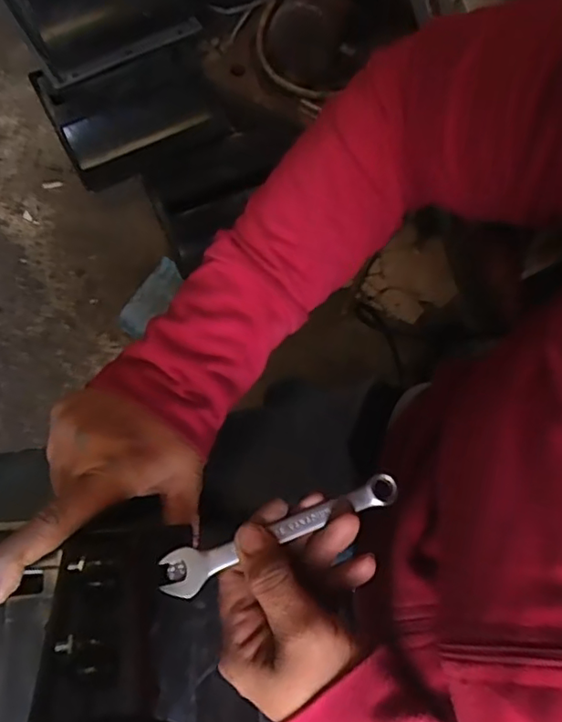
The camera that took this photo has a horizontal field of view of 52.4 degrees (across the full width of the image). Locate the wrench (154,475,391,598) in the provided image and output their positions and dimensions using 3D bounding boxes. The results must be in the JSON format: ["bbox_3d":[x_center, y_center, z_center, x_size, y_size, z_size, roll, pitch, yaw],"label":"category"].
[{"bbox_3d":[0.003,0.090,0.302,0.133,0.004,0.022,-18,74,-16],"label":"wrench"}]

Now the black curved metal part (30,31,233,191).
[{"bbox_3d":[-0.221,-0.385,0.882,0.249,0.054,0.169,-24,107,-11],"label":"black curved metal part"}]

